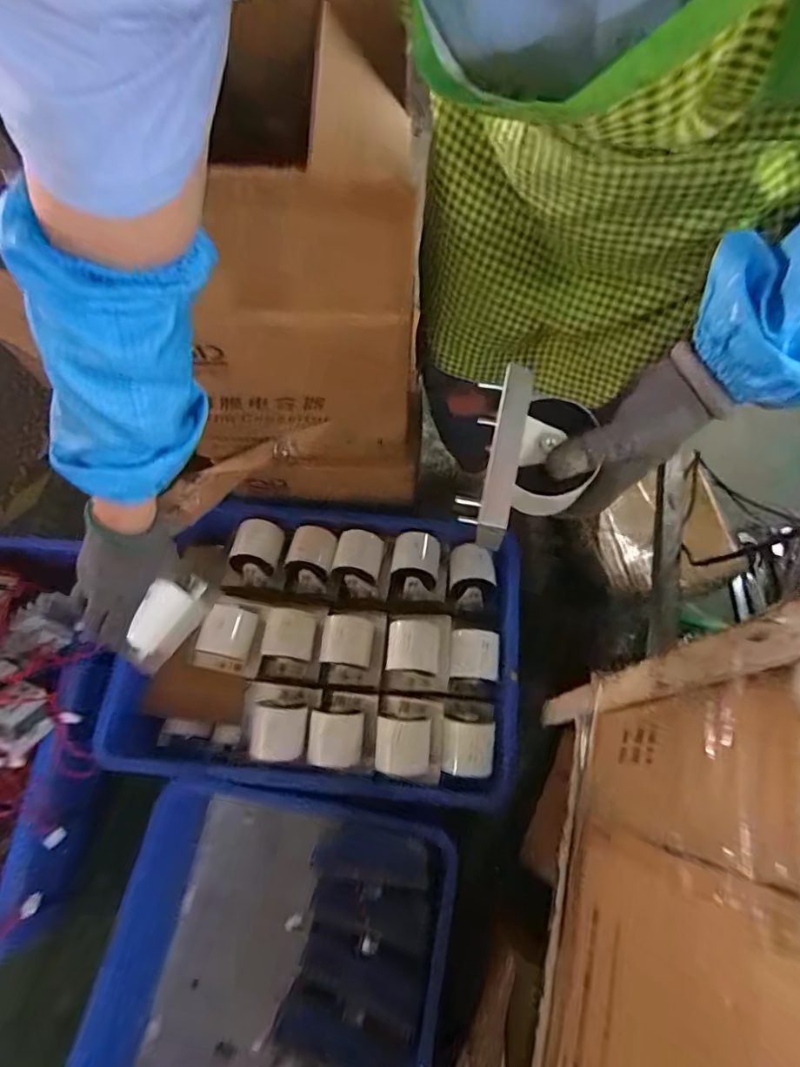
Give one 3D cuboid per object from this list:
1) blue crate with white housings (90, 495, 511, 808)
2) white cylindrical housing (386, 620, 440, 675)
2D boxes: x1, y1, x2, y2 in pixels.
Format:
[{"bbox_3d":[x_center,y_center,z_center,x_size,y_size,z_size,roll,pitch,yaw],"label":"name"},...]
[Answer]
[{"bbox_3d":[-0.122,0.175,0.897,0.605,0.134,0.454,6,70,2],"label":"blue crate with white housings"},{"bbox_3d":[0.020,0.170,0.837,0.077,0.058,0.081,7,70,2],"label":"white cylindrical housing"}]

